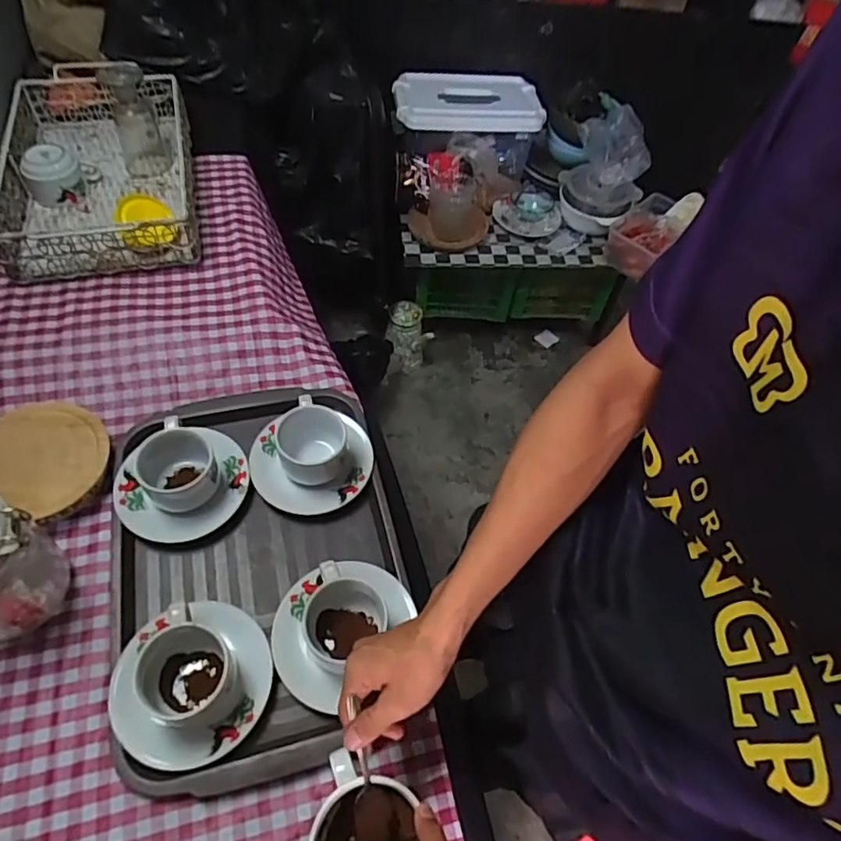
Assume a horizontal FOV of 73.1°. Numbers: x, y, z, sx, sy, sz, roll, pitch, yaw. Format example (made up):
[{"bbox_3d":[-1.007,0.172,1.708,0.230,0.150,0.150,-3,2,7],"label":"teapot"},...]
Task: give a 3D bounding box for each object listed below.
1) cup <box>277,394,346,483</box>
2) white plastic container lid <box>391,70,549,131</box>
[{"bbox_3d":[-0.130,0.027,0.681,0.078,0.055,0.097,-1,56,-7],"label":"cup"},{"bbox_3d":[0.119,-0.833,1.481,0.385,0.045,0.220,-4,56,-9],"label":"white plastic container lid"}]

